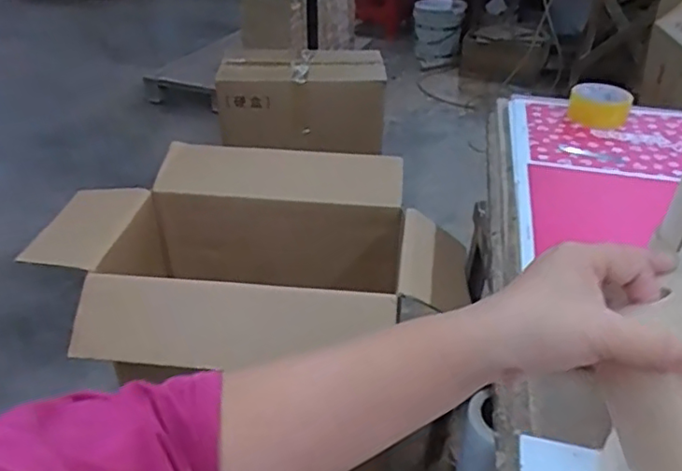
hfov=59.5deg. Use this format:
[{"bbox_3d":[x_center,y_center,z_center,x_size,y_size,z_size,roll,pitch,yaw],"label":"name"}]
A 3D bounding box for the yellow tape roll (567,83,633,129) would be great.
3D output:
[{"bbox_3d":[0.473,-0.238,1.093,0.106,0.044,0.124,10,35,15],"label":"yellow tape roll"}]

